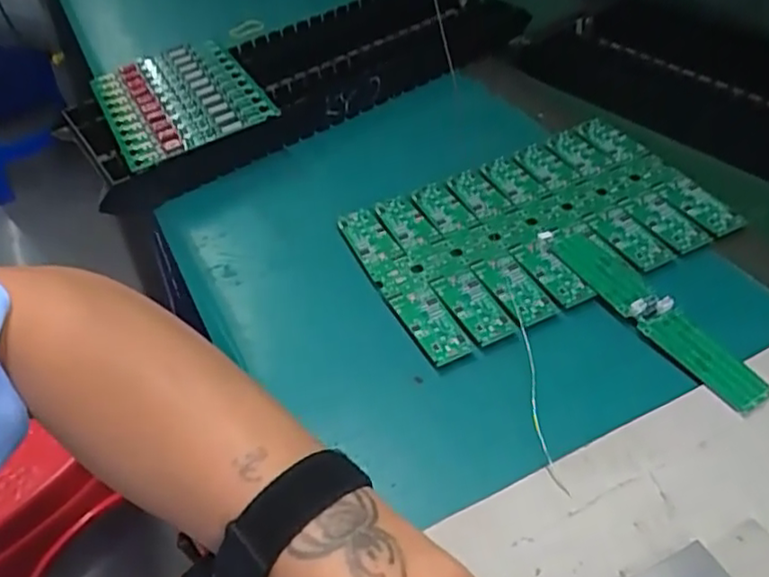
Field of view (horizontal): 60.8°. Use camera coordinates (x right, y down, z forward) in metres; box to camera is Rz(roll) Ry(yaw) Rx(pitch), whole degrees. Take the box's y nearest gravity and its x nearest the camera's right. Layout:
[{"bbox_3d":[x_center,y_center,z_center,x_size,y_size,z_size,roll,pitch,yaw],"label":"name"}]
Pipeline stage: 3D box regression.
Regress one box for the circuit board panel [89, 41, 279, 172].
[{"bbox_3d":[-0.170,-0.161,0.538,0.117,0.018,0.150,-25,51,-15],"label":"circuit board panel"}]

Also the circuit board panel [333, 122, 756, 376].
[{"bbox_3d":[0.098,-0.042,0.437,0.222,0.006,0.137,-23,48,-15],"label":"circuit board panel"}]

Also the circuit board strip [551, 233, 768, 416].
[{"bbox_3d":[0.152,0.012,0.376,0.026,0.007,0.146,-26,49,-17],"label":"circuit board strip"}]

